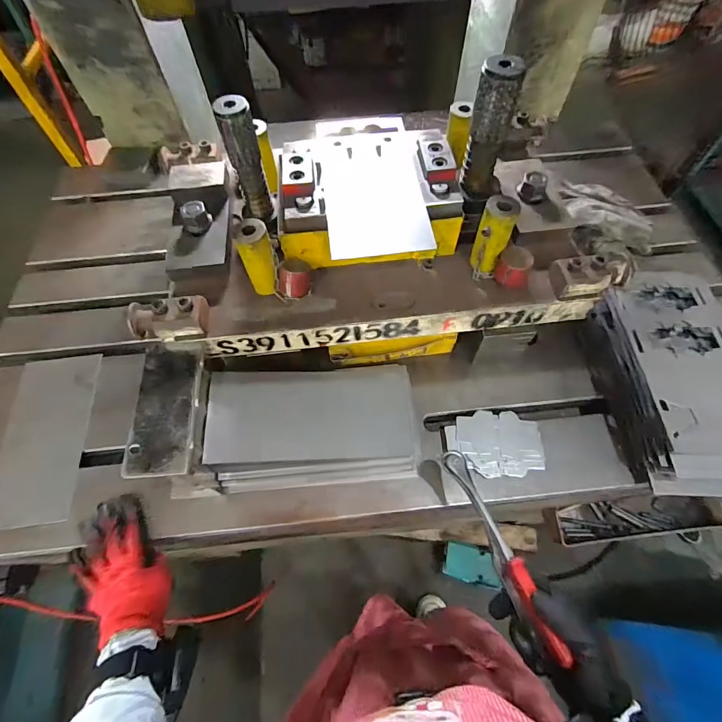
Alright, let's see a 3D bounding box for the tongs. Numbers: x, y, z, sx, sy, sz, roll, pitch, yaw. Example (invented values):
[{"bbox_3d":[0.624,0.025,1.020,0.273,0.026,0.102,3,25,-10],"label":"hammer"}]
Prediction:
[{"bbox_3d":[0.145,0.194,0.424,0.021,0.041,0.211,-18,57,-8],"label":"tongs"}]

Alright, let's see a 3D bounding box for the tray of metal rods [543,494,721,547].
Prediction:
[{"bbox_3d":[0.500,0.293,0.736,0.323,0.058,0.075,-7,61,-2],"label":"tray of metal rods"}]

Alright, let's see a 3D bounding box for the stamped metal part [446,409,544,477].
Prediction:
[{"bbox_3d":[0.182,0.113,0.539,0.126,0.009,0.085,-1,76,1],"label":"stamped metal part"}]

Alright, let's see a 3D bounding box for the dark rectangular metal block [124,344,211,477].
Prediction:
[{"bbox_3d":[-0.224,0.050,0.468,0.074,0.030,0.171,-8,61,-3],"label":"dark rectangular metal block"}]

